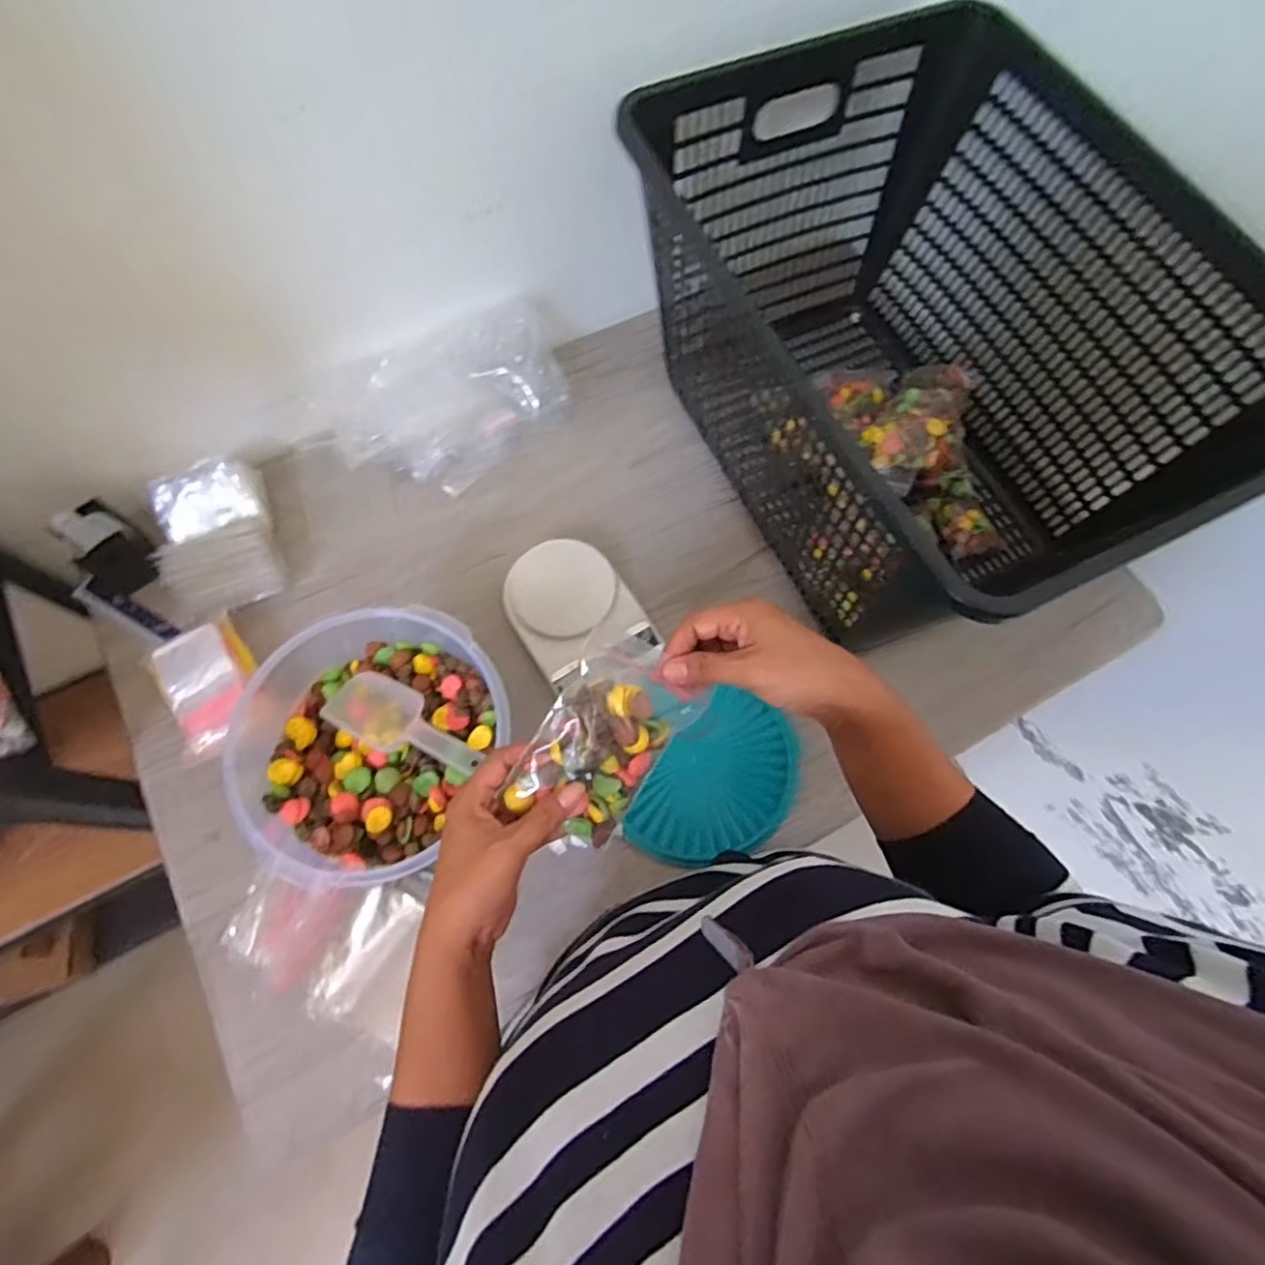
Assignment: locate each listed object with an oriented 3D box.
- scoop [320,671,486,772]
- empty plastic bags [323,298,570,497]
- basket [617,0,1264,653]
[{"bbox_3d":[-0.186,0.076,0.535,0.142,0.027,0.054,20,70,21],"label":"scoop"},{"bbox_3d":[-0.205,-0.268,0.766,0.275,0.091,0.133,-31,75,-12],"label":"empty plastic bags"},{"bbox_3d":[0.274,-0.270,0.678,0.423,0.313,0.543,-27,74,-11],"label":"basket"}]

